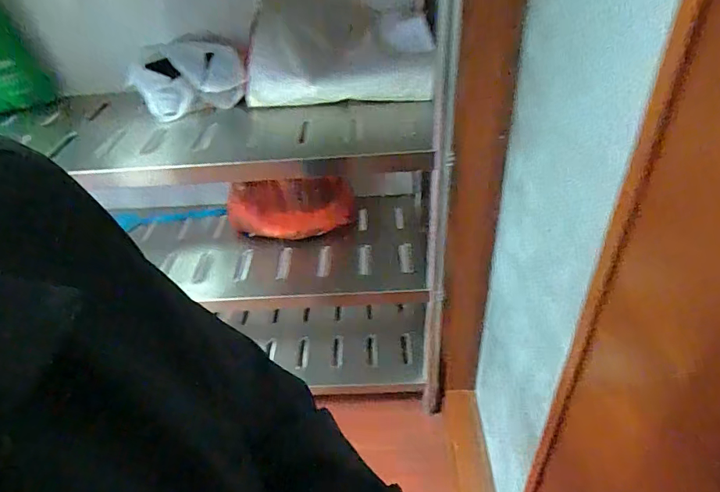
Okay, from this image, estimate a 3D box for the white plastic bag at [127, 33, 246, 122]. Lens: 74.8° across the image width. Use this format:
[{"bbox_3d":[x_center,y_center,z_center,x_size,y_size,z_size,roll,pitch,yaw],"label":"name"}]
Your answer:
[{"bbox_3d":[-0.338,-0.330,0.933,0.226,0.153,0.069,-14,42,-8],"label":"white plastic bag"}]

